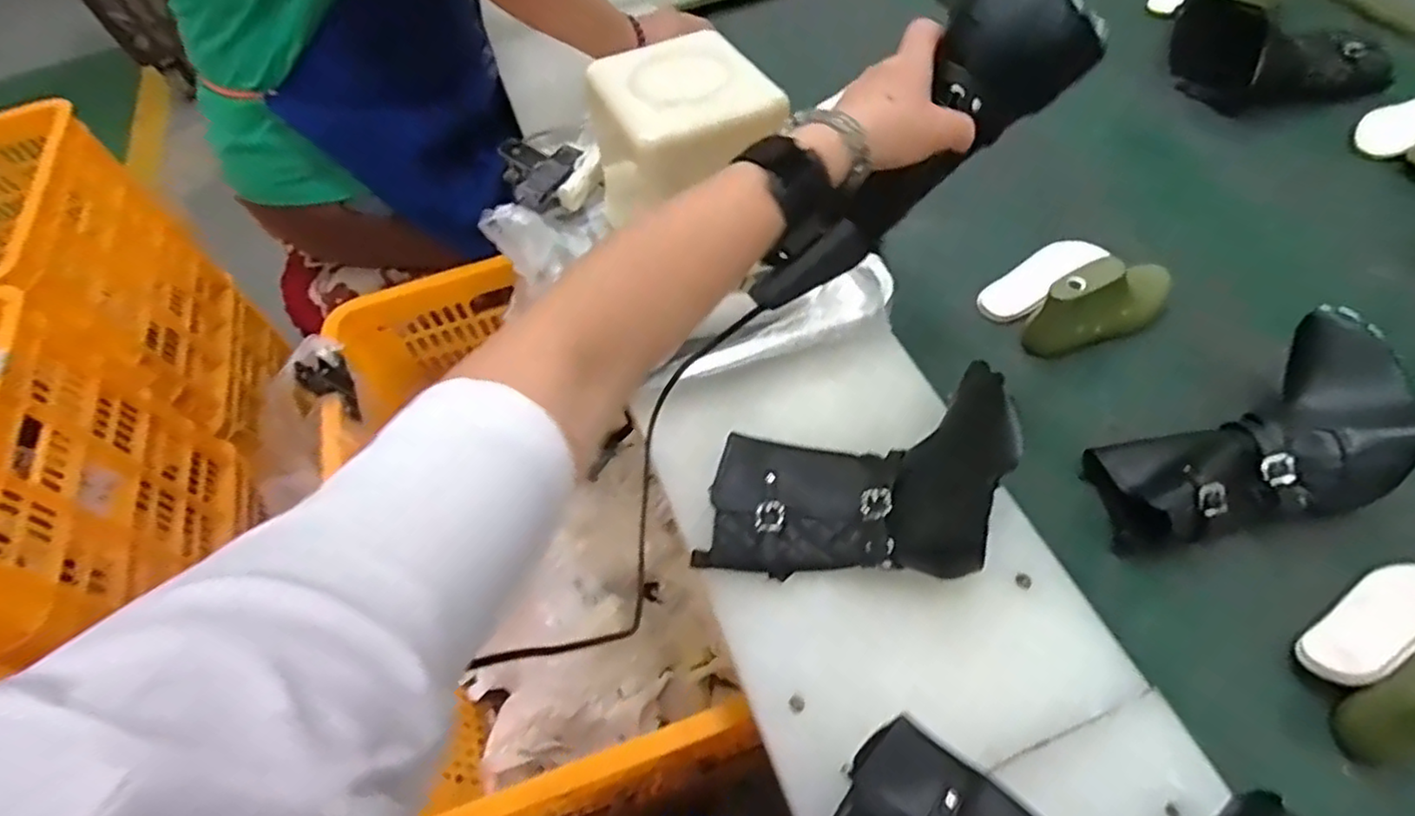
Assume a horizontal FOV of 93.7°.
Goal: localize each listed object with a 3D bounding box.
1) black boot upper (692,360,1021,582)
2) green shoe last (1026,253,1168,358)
[{"bbox_3d":[0.108,0.044,0.485,0.219,0.073,0.140,0,57,5],"label":"black boot upper"},{"bbox_3d":[0.368,-0.098,0.609,0.146,0.075,0.042,-22,58,-9],"label":"green shoe last"}]

